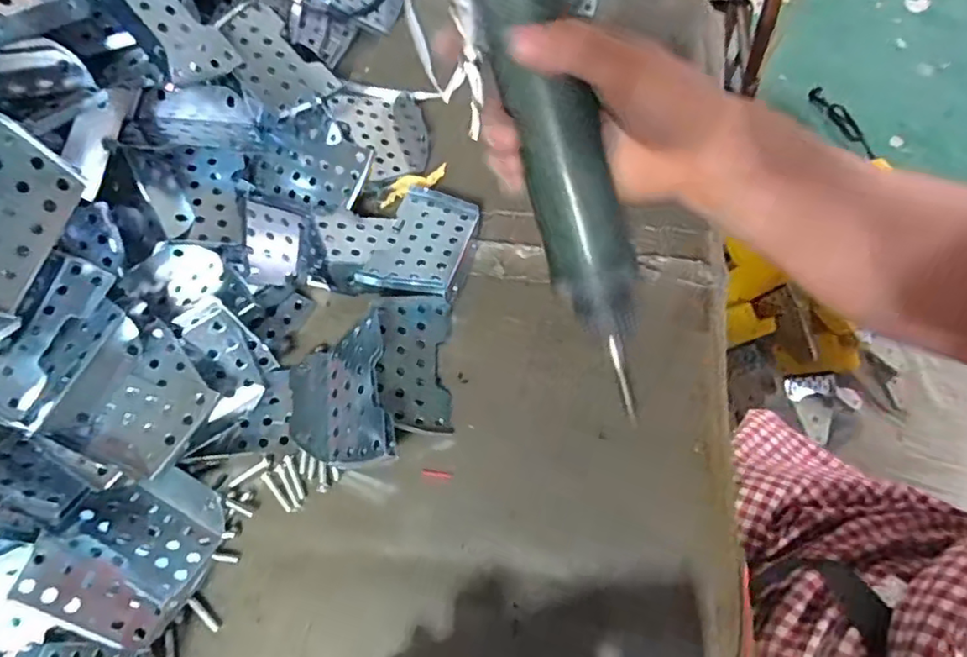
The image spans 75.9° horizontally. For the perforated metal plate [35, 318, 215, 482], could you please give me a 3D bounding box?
[{"bbox_3d":[-0.153,0.030,0.276,0.058,0.005,0.061,25,70,7],"label":"perforated metal plate"}]

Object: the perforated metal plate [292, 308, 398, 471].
[{"bbox_3d":[-0.070,0.034,0.300,0.050,0.030,0.068,-9,68,-6],"label":"perforated metal plate"}]

